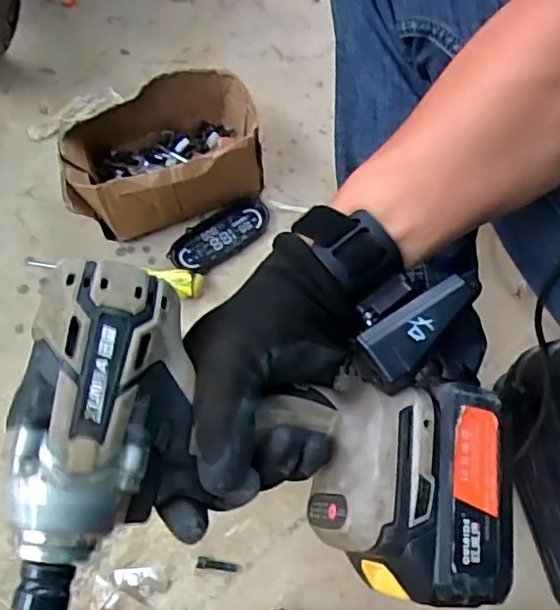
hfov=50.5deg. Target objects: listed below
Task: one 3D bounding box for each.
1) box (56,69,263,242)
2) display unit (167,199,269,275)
[{"bbox_3d":[-0.136,-0.175,0.695,0.217,0.097,0.139,-18,67,-8],"label":"box"},{"bbox_3d":[-0.070,-0.082,0.701,0.123,0.012,0.053,-38,71,-16],"label":"display unit"}]

